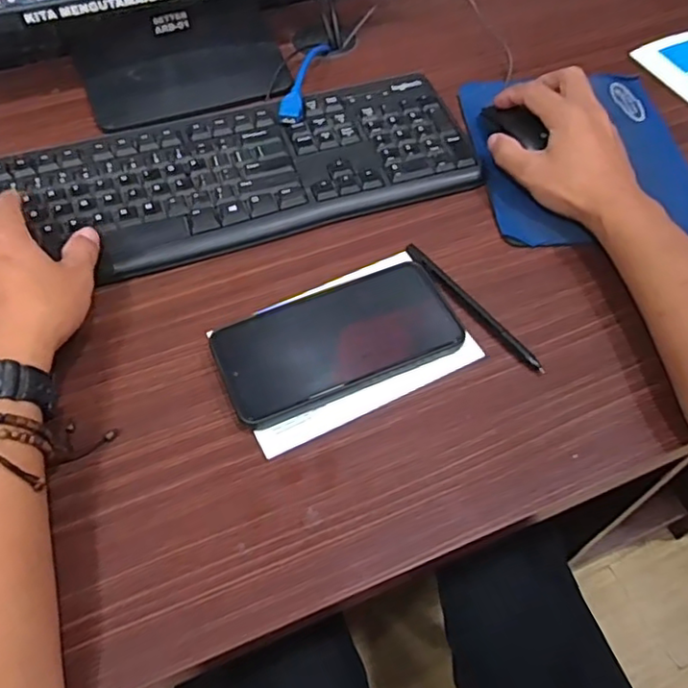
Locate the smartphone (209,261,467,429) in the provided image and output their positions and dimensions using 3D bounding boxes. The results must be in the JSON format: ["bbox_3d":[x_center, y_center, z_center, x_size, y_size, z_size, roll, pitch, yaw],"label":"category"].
[{"bbox_3d":[-0.003,-0.003,0.415,0.161,0.015,0.076,-20,60,-13],"label":"smartphone"}]

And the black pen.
[{"bbox_3d":[0.091,-0.029,0.436,0.009,0.005,0.137,-32,63,-19],"label":"black pen"}]

